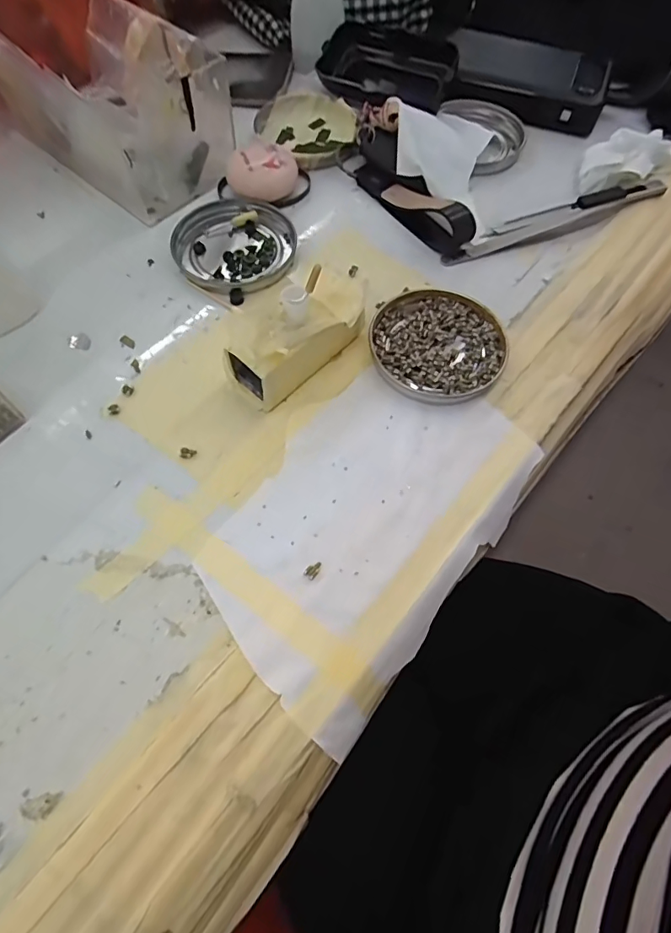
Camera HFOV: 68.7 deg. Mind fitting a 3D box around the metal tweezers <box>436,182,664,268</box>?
[{"bbox_3d":[0.150,-0.167,0.336,0.167,0.012,0.017,-19,67,-10],"label":"metal tweezers"}]

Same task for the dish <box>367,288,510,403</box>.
[{"bbox_3d":[0.060,-0.072,0.290,0.078,0.007,0.076,1,65,-1],"label":"dish"}]

